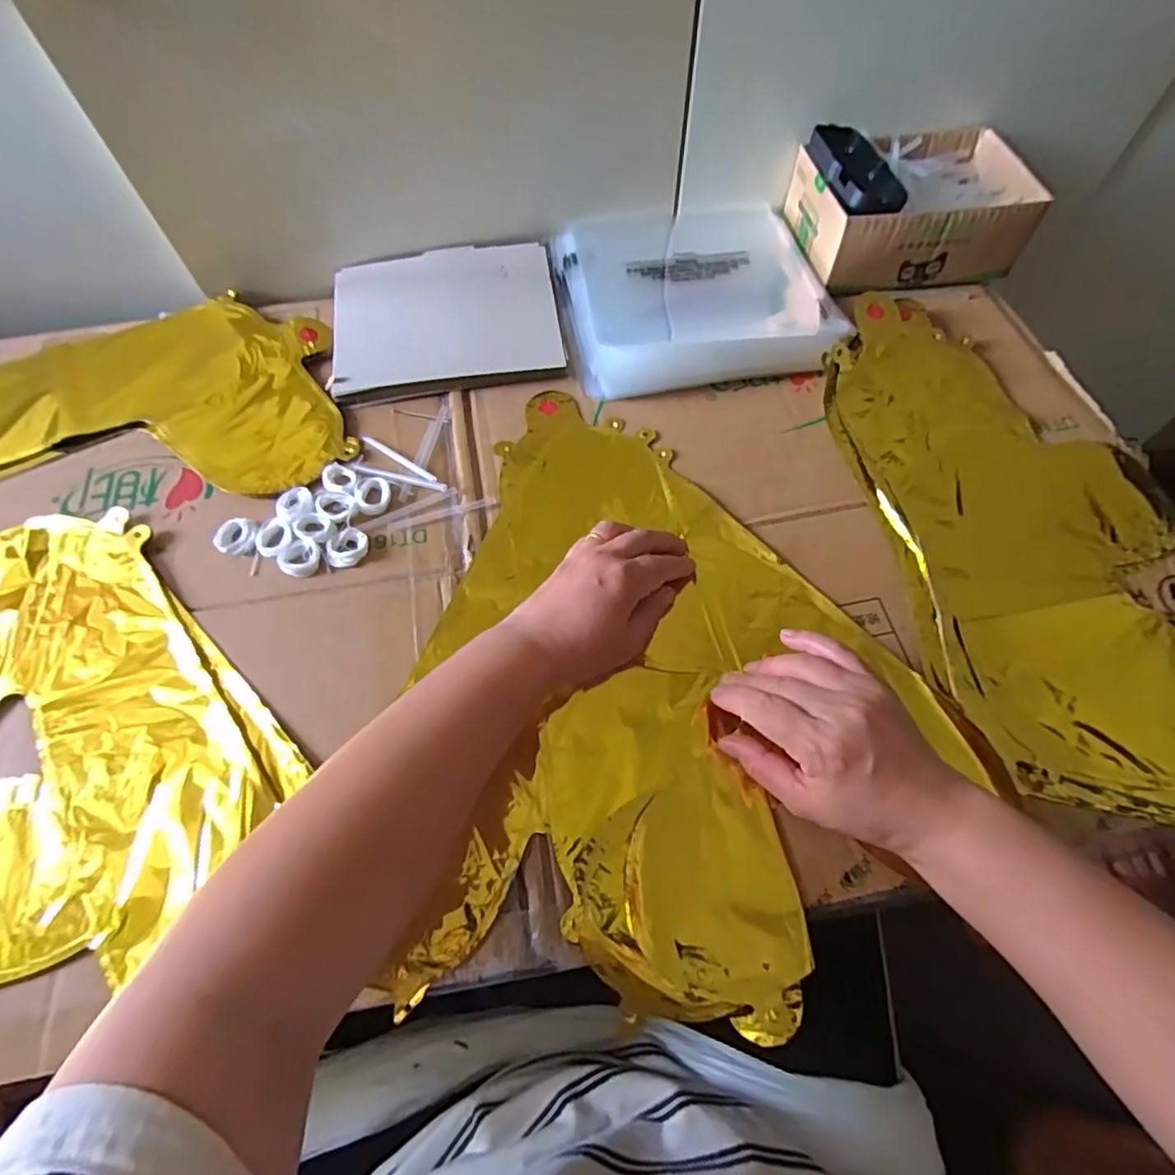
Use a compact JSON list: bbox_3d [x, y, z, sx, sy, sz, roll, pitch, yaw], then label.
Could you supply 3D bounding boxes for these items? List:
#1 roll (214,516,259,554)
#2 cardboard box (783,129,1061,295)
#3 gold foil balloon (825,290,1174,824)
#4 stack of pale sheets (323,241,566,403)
[{"bbox_3d":[-0.255,-0.037,0.442,0.030,0.010,0.029,0,61,0],"label":"roll"},{"bbox_3d":[0.297,-0.356,0.566,0.189,0.067,0.143,-8,61,-4],"label":"cardboard box"},{"bbox_3d":[0.319,-0.048,0.431,0.214,0.020,0.426,-9,62,-4],"label":"gold foil balloon"},{"bbox_3d":[-0.125,-0.243,0.537,0.190,0.011,0.168,-8,61,-4],"label":"stack of pale sheets"}]

